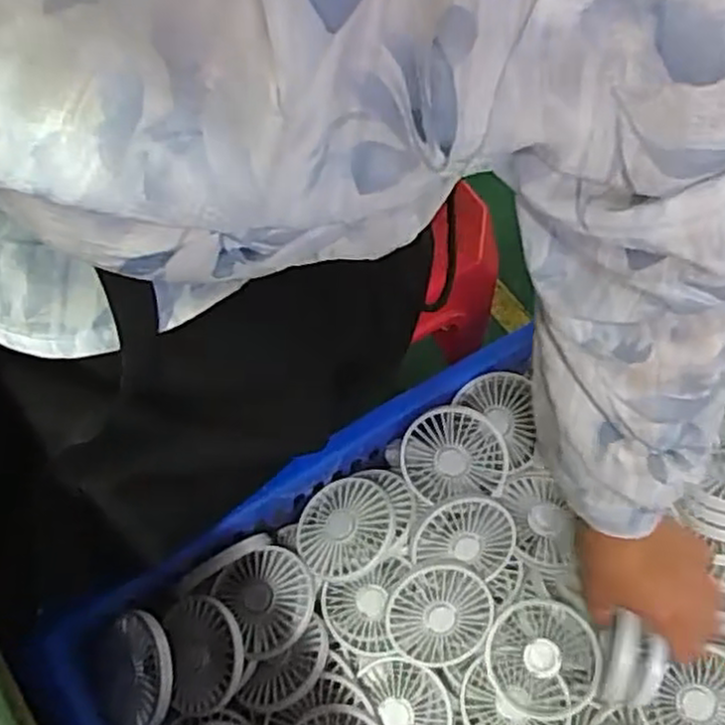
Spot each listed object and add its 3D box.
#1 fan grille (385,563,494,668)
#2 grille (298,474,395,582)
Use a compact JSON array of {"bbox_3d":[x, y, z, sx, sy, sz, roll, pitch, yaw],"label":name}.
[{"bbox_3d":[0.062,0.205,0.603,0.084,0.020,0.079,0,90,-3],"label":"fan grille"},{"bbox_3d":[-0.014,0.136,0.613,0.083,0.006,0.085,-14,53,19],"label":"grille"}]

